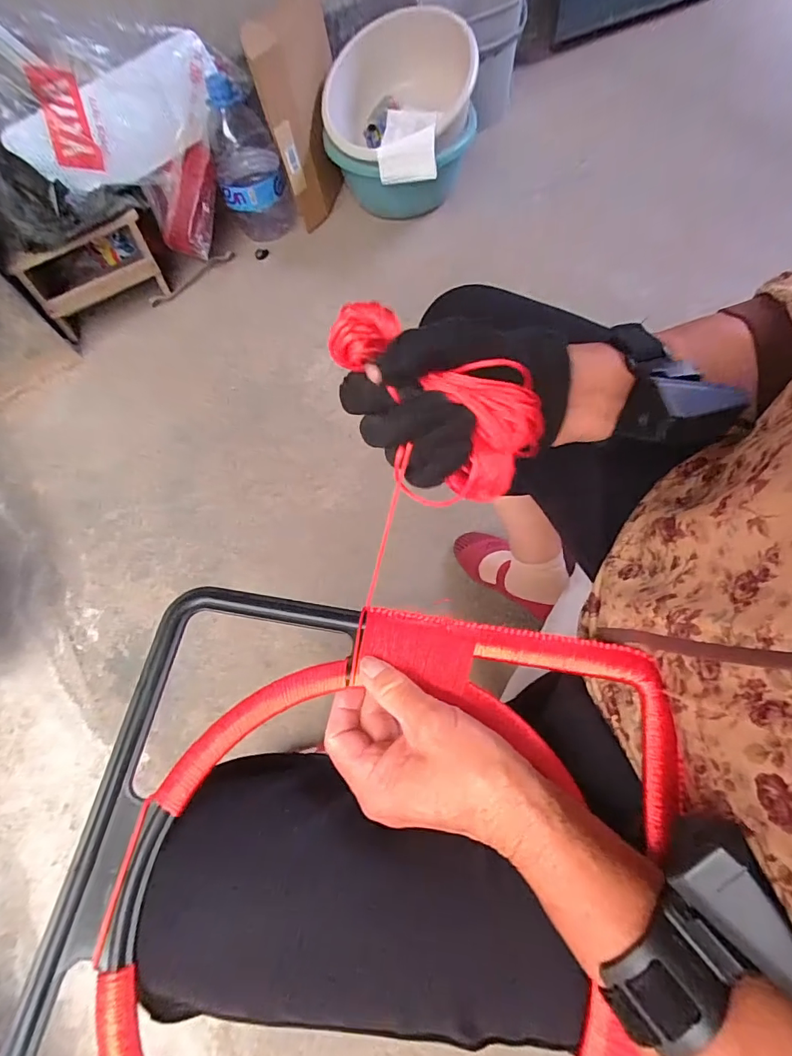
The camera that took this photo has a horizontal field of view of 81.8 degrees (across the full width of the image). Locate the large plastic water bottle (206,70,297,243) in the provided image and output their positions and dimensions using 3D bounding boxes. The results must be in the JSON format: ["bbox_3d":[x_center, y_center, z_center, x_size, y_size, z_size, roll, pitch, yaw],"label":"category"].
[{"bbox_3d":[-0.348,-0.852,1.091,0.153,0.305,0.128,-16,68,-2],"label":"large plastic water bottle"}]

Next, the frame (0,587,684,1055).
[{"bbox_3d":[-0.009,0.210,0.243,0.338,0.031,0.332,6,69,3],"label":"frame"}]

